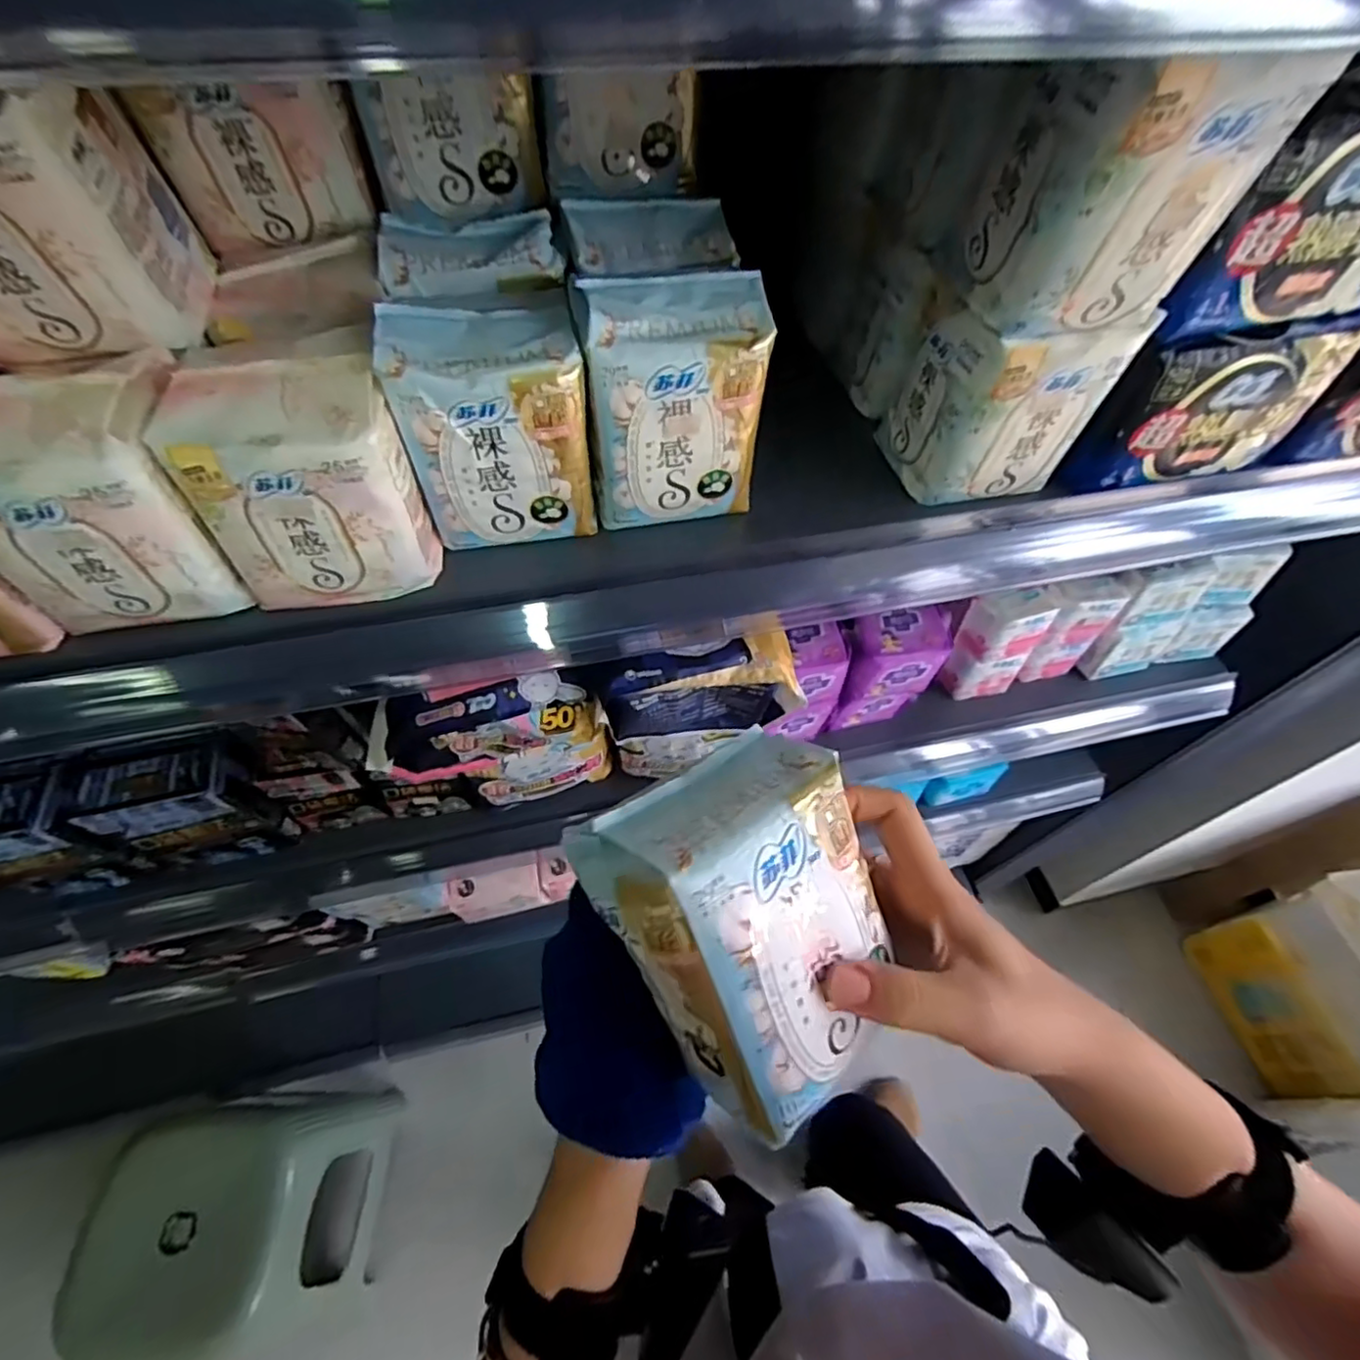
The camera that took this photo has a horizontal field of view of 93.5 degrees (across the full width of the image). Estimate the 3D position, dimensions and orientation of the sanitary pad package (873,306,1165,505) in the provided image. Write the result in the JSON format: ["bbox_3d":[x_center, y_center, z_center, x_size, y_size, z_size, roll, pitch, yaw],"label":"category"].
[{"bbox_3d":[0.195,-0.175,0.392,0.104,0.109,0.078,-6,55,-6],"label":"sanitary pad package"}]

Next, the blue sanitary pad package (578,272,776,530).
[{"bbox_3d":[-0.003,-0.156,0.366,0.099,0.120,0.057,-10,56,-9],"label":"blue sanitary pad package"}]

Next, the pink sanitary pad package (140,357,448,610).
[{"bbox_3d":[-0.191,-0.101,0.335,0.101,0.113,0.060,-9,56,-8],"label":"pink sanitary pad package"}]

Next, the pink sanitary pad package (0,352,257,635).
[{"bbox_3d":[-0.294,-0.099,0.329,0.099,0.113,0.095,-12,56,-10],"label":"pink sanitary pad package"}]

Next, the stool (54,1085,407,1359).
[{"bbox_3d":[-0.670,0.840,1.011,0.311,0.319,0.307,-1,55,-2],"label":"stool"}]

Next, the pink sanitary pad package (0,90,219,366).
[{"bbox_3d":[-0.303,-0.217,0.302,0.106,0.093,0.106,-14,57,-11],"label":"pink sanitary pad package"}]

